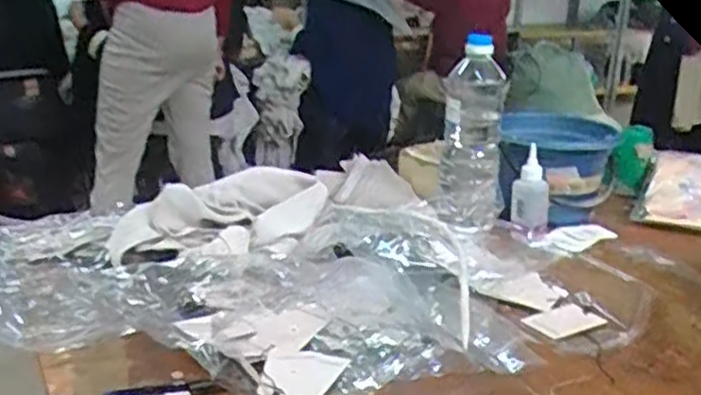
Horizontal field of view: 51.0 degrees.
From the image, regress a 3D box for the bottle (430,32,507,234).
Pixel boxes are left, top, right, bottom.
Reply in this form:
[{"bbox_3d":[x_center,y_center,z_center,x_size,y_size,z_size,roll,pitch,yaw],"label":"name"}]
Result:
[{"bbox_3d":[0.155,-0.088,0.948,0.079,0.227,0.075,4,19,9],"label":"bottle"}]

